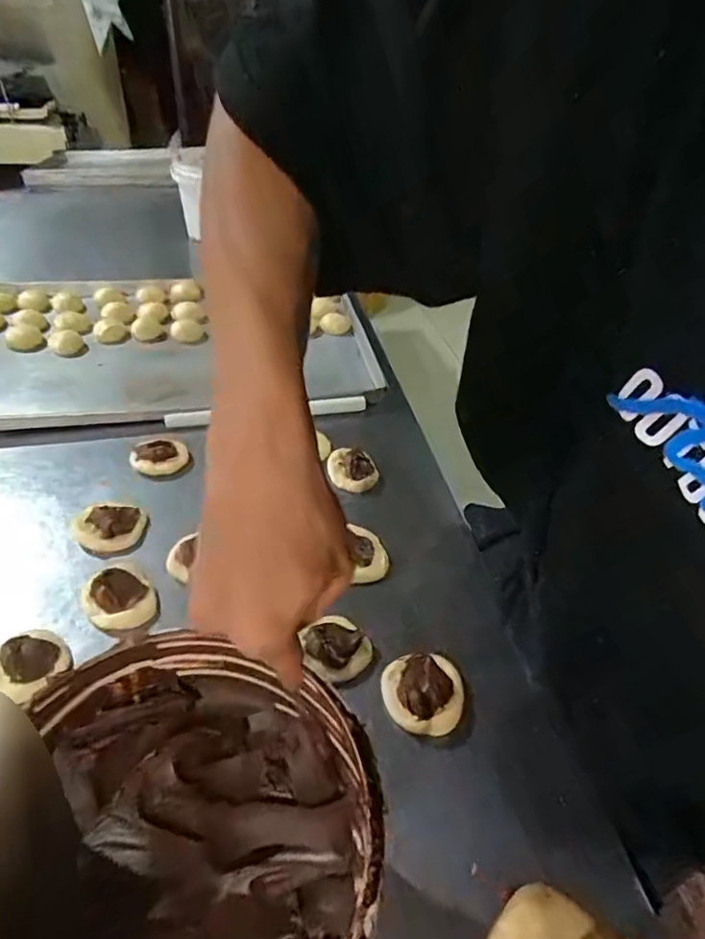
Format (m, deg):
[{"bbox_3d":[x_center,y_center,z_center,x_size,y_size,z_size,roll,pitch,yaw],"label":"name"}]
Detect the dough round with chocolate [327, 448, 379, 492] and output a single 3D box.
[{"bbox_3d":[0.000,-0.001,0.706,0.063,0.016,0.065,2,41,-2],"label":"dough round with chocolate"}]

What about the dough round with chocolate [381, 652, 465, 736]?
[{"bbox_3d":[0.064,0.199,0.485,0.069,0.019,0.070,2,41,-2],"label":"dough round with chocolate"}]

